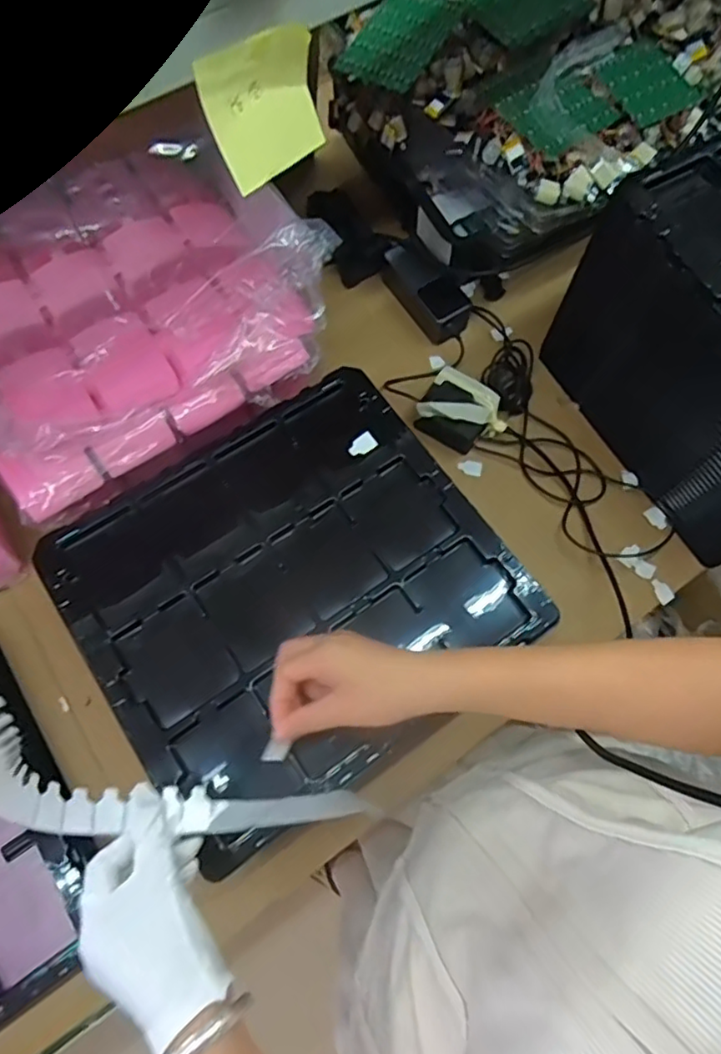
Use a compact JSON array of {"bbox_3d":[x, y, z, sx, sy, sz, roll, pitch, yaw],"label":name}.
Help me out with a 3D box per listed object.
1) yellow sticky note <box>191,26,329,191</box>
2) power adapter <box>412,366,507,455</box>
[{"bbox_3d":[-0.057,-0.258,0.374,0.075,0.069,0.015,-38,45,-18],"label":"yellow sticky note"},{"bbox_3d":[0.122,-0.133,0.709,0.096,0.051,0.071,32,73,9],"label":"power adapter"}]

